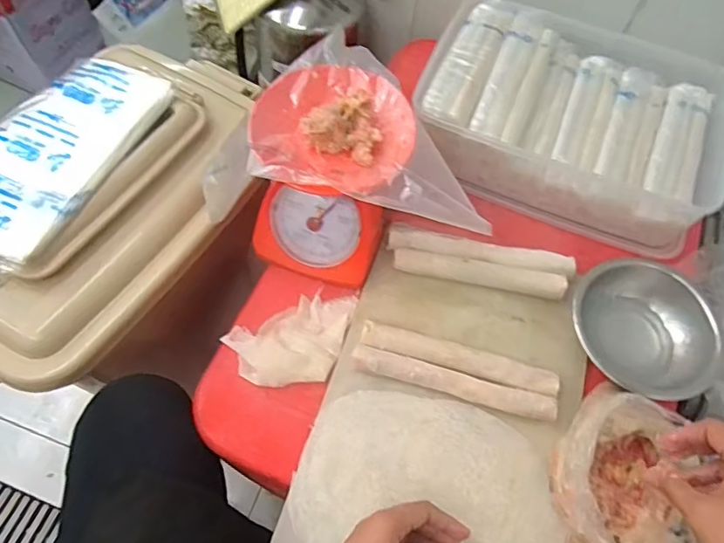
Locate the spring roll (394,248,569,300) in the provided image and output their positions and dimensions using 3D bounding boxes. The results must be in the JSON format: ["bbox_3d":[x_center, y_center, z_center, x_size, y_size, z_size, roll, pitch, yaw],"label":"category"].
[{"bbox_3d":[0.137,0.002,0.614,0.197,0.017,0.028,10,63,1],"label":"spring roll"}]

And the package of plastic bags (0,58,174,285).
[{"bbox_3d":[-0.361,-0.122,0.586,0.158,0.021,0.319,24,64,9],"label":"package of plastic bags"}]

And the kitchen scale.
[{"bbox_3d":[-0.036,-0.112,0.596,0.159,0.170,0.176,15,63,4],"label":"kitchen scale"}]

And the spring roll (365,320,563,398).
[{"bbox_3d":[0.103,0.096,0.571,0.207,0.030,0.030,17,63,5],"label":"spring roll"}]

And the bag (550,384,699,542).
[{"bbox_3d":[0.241,0.213,0.487,0.111,0.085,0.175,3,63,-2],"label":"bag"}]

